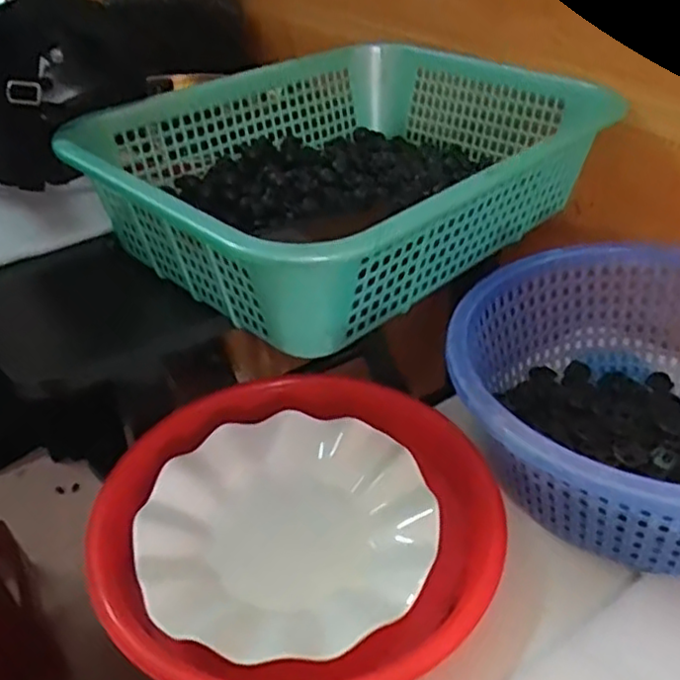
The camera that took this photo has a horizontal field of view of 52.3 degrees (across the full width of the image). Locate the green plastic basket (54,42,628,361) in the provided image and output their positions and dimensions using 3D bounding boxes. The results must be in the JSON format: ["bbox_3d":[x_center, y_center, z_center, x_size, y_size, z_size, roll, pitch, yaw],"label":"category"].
[{"bbox_3d":[0.006,-0.137,0.551,0.273,0.091,0.357,29,47,35],"label":"green plastic basket"}]

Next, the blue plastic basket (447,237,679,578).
[{"bbox_3d":[0.210,0.037,0.467,0.255,0.107,0.257,9,38,15],"label":"blue plastic basket"}]

